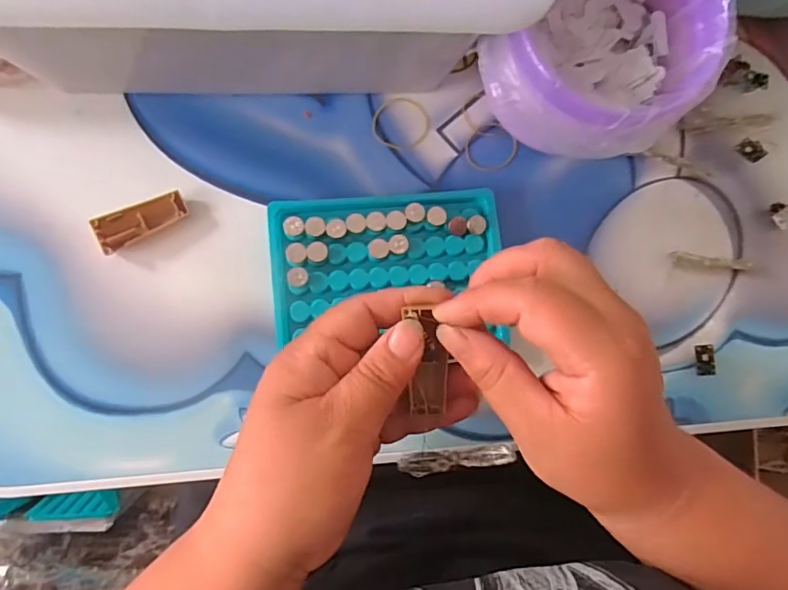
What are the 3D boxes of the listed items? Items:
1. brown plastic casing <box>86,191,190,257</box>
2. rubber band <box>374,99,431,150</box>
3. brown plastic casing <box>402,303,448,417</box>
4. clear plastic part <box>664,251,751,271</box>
[{"bbox_3d":[-0.141,-0.042,0.292,0.049,0.007,0.020,-27,89,-8],"label":"brown plastic casing"},{"bbox_3d":[0.005,-0.105,0.321,0.036,0.004,0.032,-4,86,-7],"label":"rubber band"},{"bbox_3d":[0.015,0.028,0.234,0.015,0.006,0.047,-4,102,-7],"label":"brown plastic casing"},{"bbox_3d":[0.200,-0.020,0.331,0.051,0.008,0.009,7,85,-6],"label":"clear plastic part"}]

